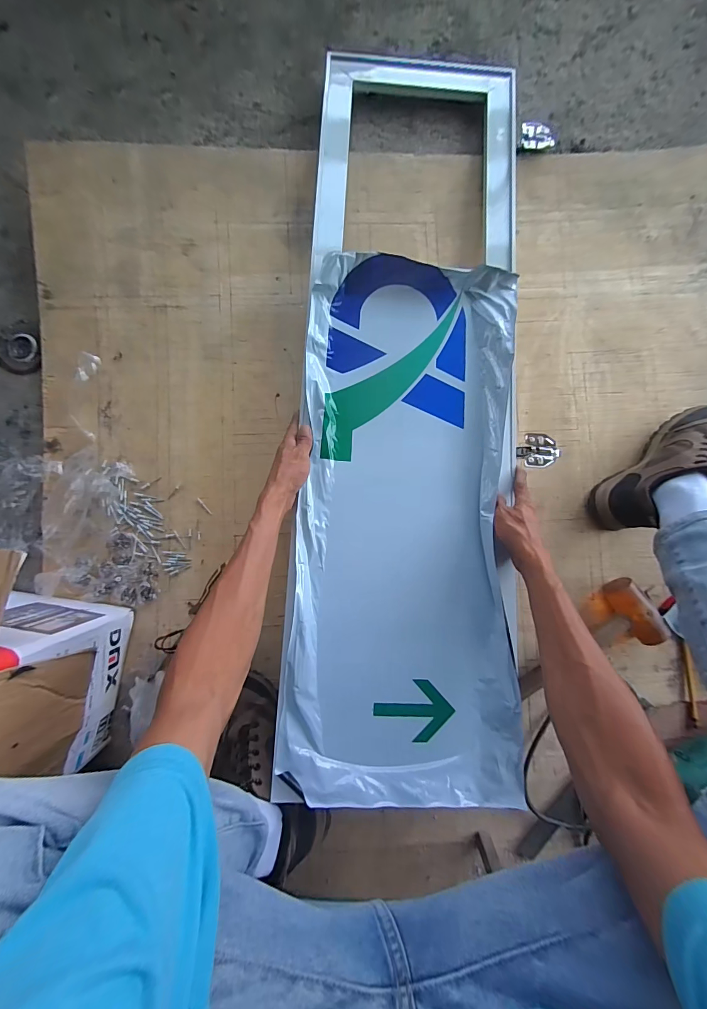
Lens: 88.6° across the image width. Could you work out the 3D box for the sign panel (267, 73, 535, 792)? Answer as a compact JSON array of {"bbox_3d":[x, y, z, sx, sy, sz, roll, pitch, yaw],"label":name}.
[{"bbox_3d":[0.089,-0.193,0.547,0.316,0.045,1.147,3,82,-1],"label":"sign panel"}]

